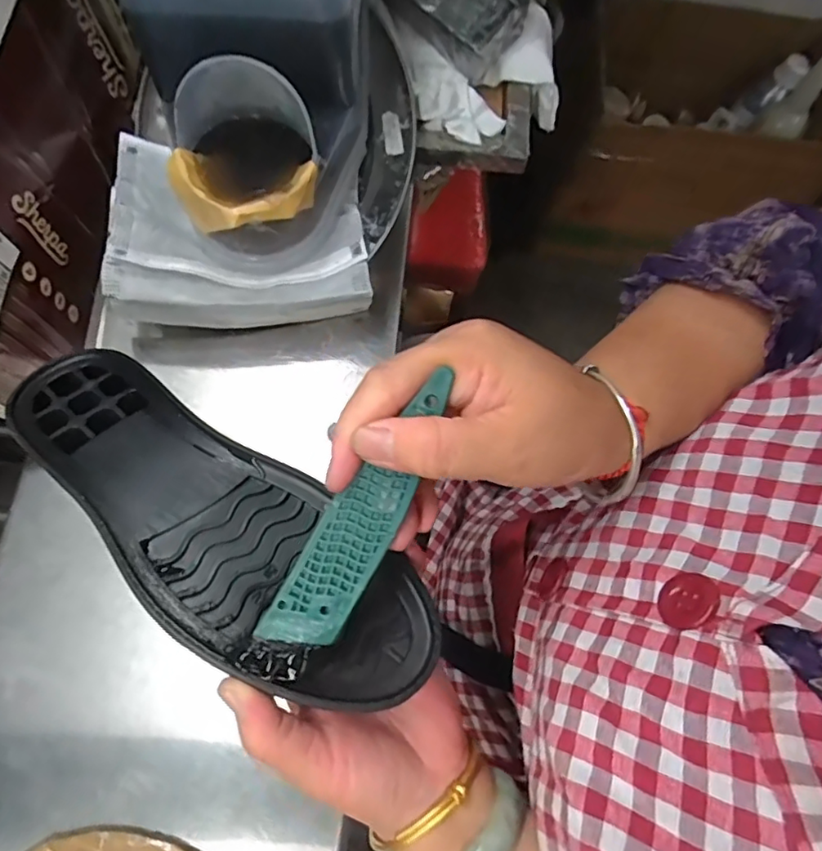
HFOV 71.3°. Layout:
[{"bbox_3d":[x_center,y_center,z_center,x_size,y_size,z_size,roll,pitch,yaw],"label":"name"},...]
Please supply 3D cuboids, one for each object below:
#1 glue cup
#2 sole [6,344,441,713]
[{"bbox_3d":[-0.106,-0.166,0.367,0.093,0.086,0.098,-9,71,-6],"label":"glue cup"},{"bbox_3d":[-0.098,0.037,0.266,0.243,0.033,0.078,35,73,16],"label":"sole"}]

